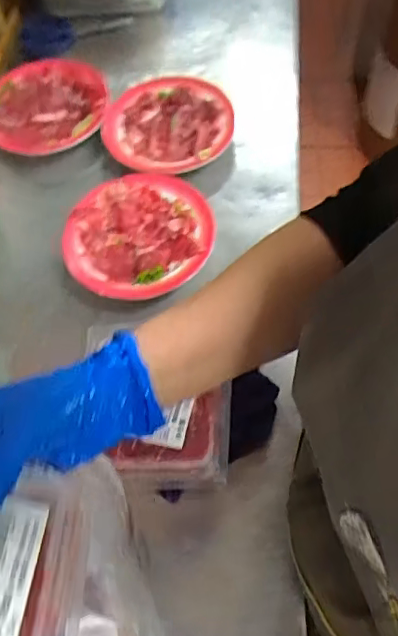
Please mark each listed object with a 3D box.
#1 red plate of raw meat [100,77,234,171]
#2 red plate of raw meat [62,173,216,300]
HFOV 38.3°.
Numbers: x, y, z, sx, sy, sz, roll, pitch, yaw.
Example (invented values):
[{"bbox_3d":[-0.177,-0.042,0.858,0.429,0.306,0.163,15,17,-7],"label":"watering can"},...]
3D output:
[{"bbox_3d":[-0.046,-0.259,0.743,0.160,0.027,0.165,-2,61,3],"label":"red plate of raw meat"},{"bbox_3d":[-0.069,-0.096,0.648,0.166,0.025,0.158,-2,61,3],"label":"red plate of raw meat"}]

